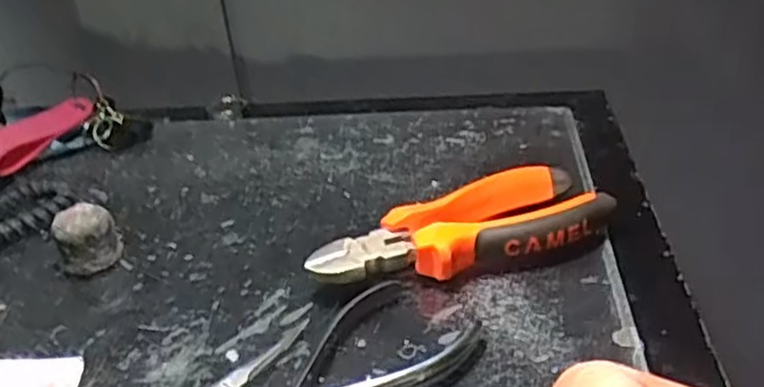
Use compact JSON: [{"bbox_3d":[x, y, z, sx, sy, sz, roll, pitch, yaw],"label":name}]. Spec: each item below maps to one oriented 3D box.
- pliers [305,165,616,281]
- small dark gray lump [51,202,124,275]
[{"bbox_3d":[0.041,0.022,0.369,0.149,0.026,0.054,-15,32,-17],"label":"pliers"},{"bbox_3d":[-0.158,0.025,0.395,0.030,0.033,0.023,-17,32,-20],"label":"small dark gray lump"}]

